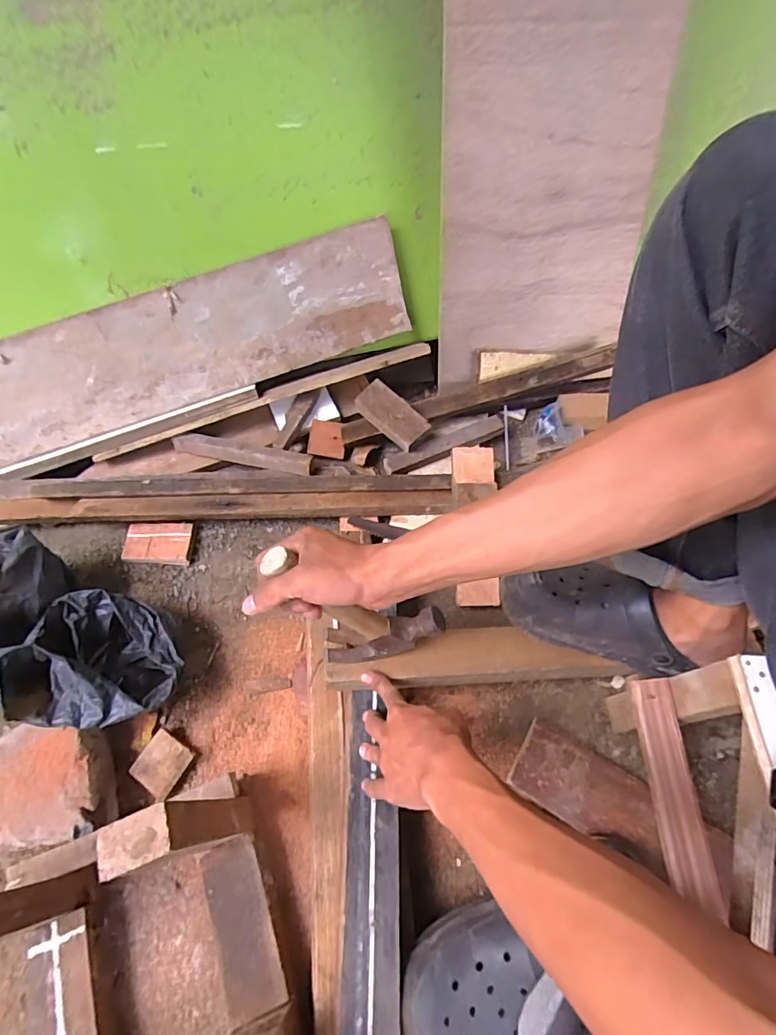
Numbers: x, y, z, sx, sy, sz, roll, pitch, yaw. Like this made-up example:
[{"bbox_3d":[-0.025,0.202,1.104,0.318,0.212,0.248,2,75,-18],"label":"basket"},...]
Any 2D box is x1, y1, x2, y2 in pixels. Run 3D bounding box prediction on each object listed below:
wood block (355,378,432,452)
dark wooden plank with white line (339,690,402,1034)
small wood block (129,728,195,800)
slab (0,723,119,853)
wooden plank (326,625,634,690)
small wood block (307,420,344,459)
[{"bbox_3d":[0.007,-0.161,0.770,0.113,0.023,0.058,43,87,3],"label":"wood block"},{"bbox_3d":[-0.016,0.379,0.460,0.056,0.018,0.403,-2,58,-1],"label":"dark wooden plank with white line"},{"bbox_3d":[-0.273,0.301,0.606,0.056,0.023,0.058,31,65,16],"label":"small wood block"},{"bbox_3d":[-0.420,0.314,0.568,0.202,0.071,0.112,-7,61,-4],"label":"slab"},{"bbox_3d":[0.104,0.161,0.573,0.344,0.033,0.062,2,60,-9],"label":"wooden plank"},{"bbox_3d":[-0.100,-0.130,0.816,0.062,0.016,0.058,9,91,8],"label":"small wood block"}]

